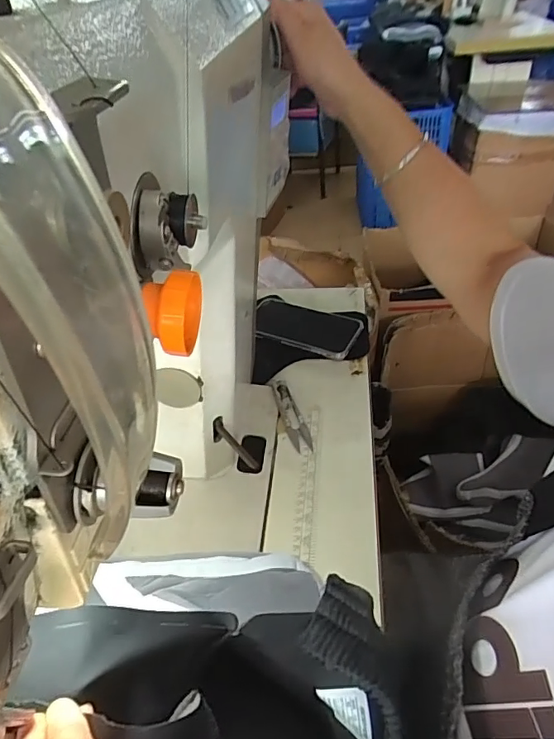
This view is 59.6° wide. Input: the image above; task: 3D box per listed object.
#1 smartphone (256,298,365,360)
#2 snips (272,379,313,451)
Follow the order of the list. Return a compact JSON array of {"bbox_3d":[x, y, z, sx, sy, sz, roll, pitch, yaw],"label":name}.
[{"bbox_3d":[0.039,-0.065,0.700,0.157,0.012,0.089,20,46,20],"label":"smartphone"},{"bbox_3d":[0.015,0.052,0.592,0.024,0.005,0.115,-16,42,-9],"label":"snips"}]

